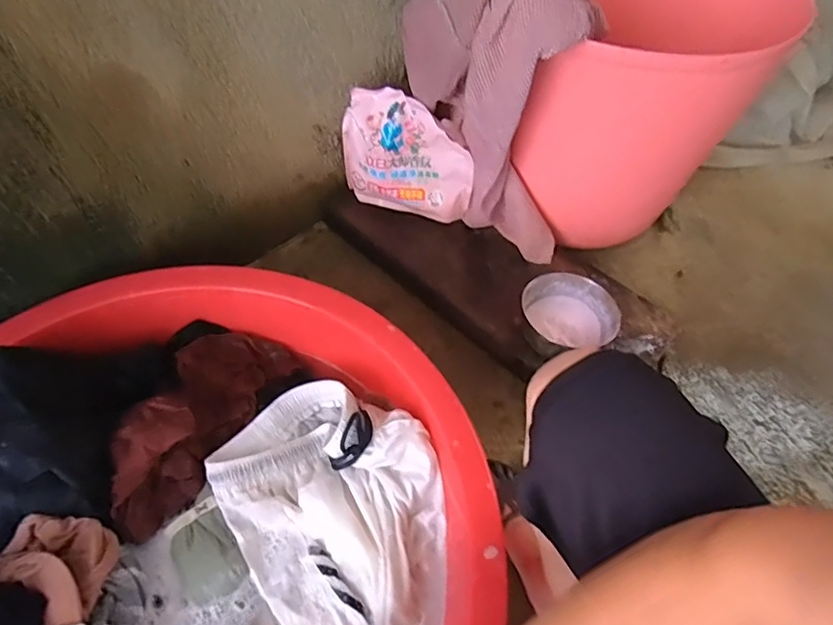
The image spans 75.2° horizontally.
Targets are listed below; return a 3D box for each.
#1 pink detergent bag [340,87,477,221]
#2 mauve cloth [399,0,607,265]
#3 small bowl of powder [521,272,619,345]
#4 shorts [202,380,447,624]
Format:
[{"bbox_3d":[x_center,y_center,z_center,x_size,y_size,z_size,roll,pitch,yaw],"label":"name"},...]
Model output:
[{"bbox_3d":[-0.018,-0.242,0.861,0.218,0.184,0.054,15,55,9],"label":"pink detergent bag"},{"bbox_3d":[0.107,-0.278,0.770,0.274,0.383,0.117,24,57,15],"label":"mauve cloth"},{"bbox_3d":[0.224,-0.001,0.809,0.130,0.048,0.107,-4,54,-5],"label":"small bowl of powder"},{"bbox_3d":[-0.080,0.215,0.595,0.228,0.076,0.325,-29,60,-21],"label":"shorts"}]

